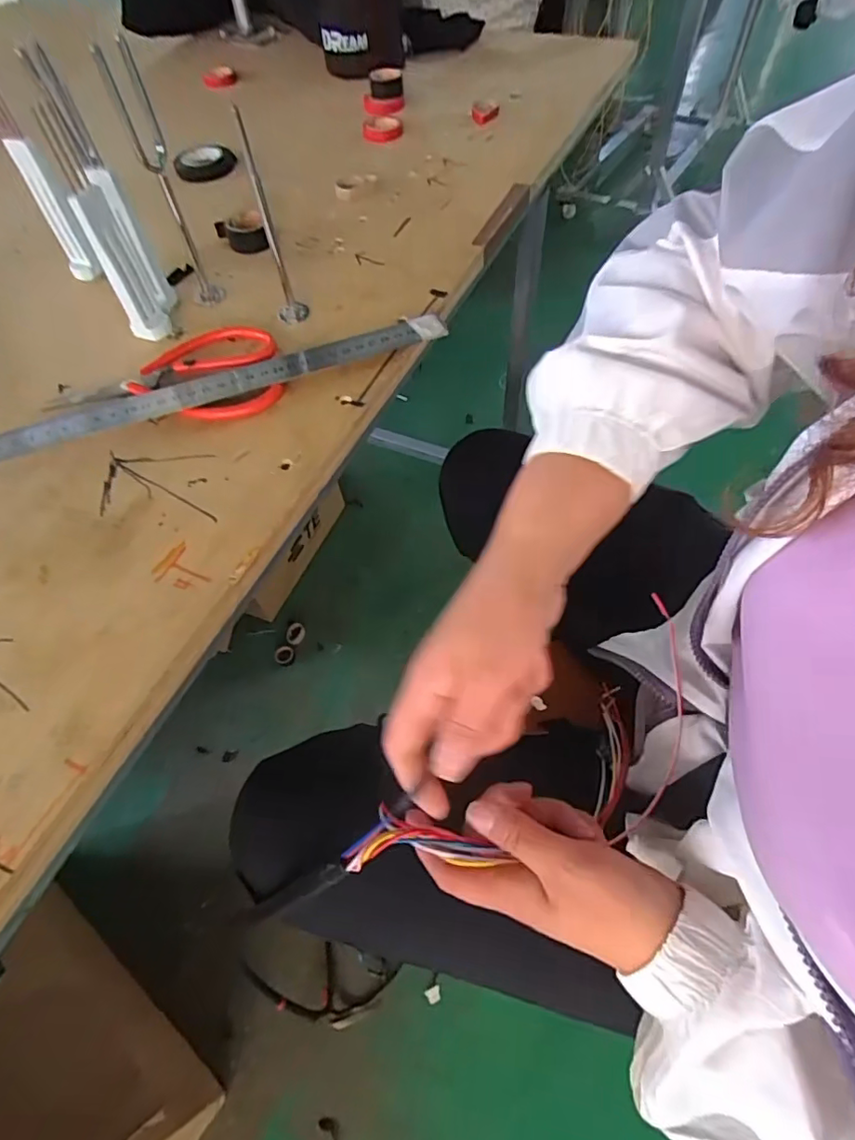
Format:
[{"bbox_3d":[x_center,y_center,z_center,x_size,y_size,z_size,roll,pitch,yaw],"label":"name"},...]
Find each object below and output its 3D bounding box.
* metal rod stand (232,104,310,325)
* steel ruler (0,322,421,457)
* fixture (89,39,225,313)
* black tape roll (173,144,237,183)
[{"bbox_3d":[-0.108,-0.238,0.378,0.022,0.132,0.023,-12,59,-6],"label":"metal rod stand"},{"bbox_3d":[-0.152,-0.127,0.375,0.301,0.008,0.026,-20,71,-11],"label":"steel ruler"},{"bbox_3d":[-0.185,-0.268,0.386,0.024,0.152,0.025,-20,60,-11],"label":"fixture"},{"bbox_3d":[-0.234,-0.428,0.569,0.061,0.015,0.060,-1,58,1],"label":"black tape roll"}]

